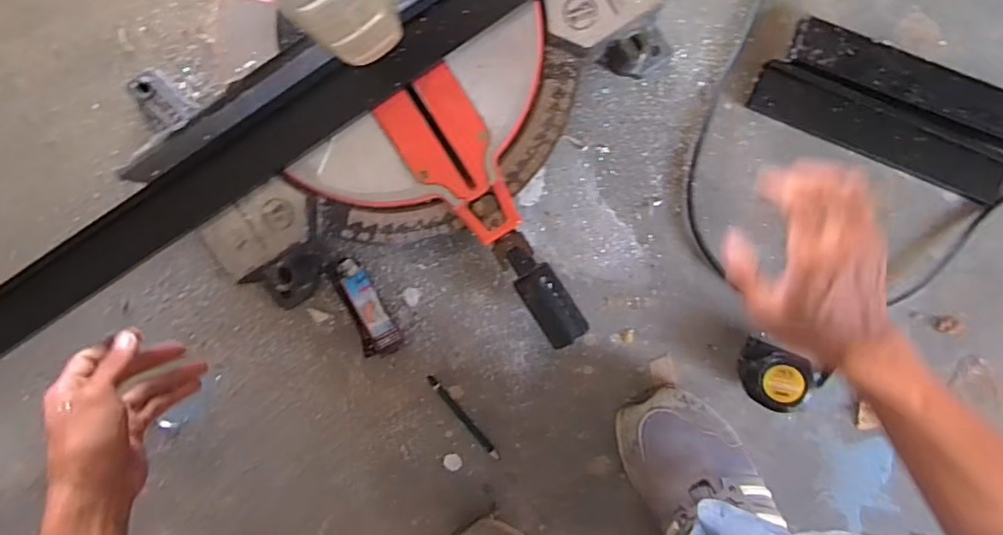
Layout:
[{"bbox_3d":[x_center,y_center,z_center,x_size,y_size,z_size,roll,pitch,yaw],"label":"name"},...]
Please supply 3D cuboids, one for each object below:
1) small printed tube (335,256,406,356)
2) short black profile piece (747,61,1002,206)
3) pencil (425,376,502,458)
[{"bbox_3d":[-0.133,0.039,0.560,0.035,0.014,0.099,-21,97,3],"label":"small printed tube"},{"bbox_3d":[0.357,-0.127,0.531,0.245,0.018,0.050,23,97,-3],"label":"short black profile piece"},{"bbox_3d":[-0.038,0.154,0.578,0.008,0.004,0.110,-39,96,5],"label":"pencil"}]

